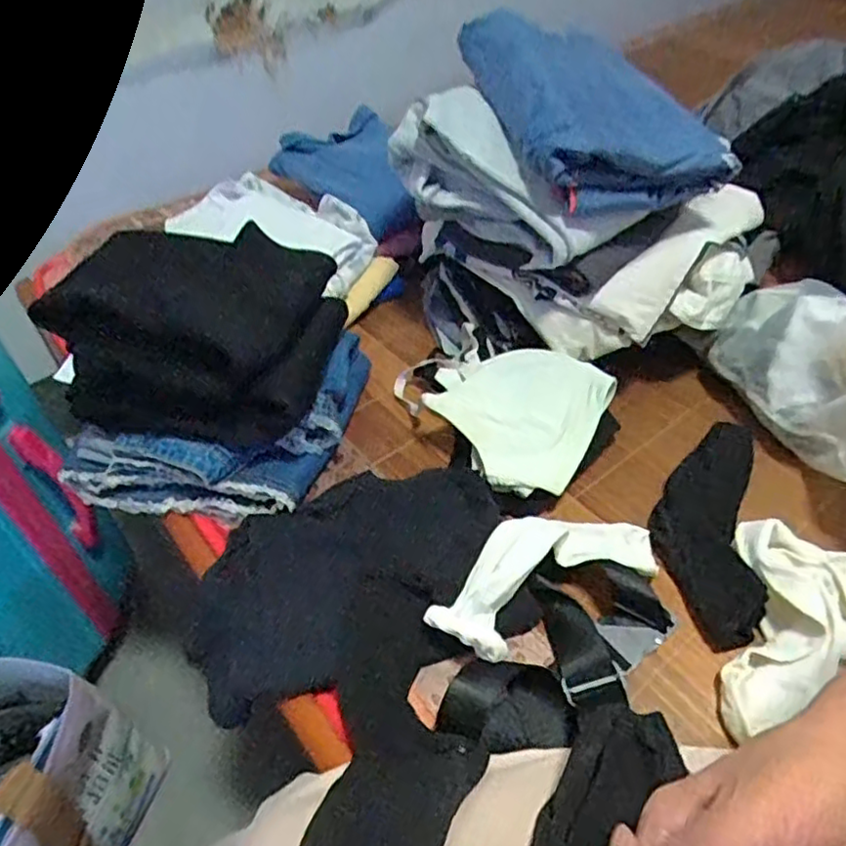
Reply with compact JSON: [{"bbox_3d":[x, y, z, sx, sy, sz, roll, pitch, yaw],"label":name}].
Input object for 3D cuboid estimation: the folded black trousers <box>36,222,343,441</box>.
[{"bbox_3d":[-0.217,-0.094,0.643,0.238,0.134,0.188,4,45,8],"label":"folded black trousers"}]

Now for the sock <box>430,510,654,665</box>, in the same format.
[{"bbox_3d":[0.101,0.120,0.549,0.214,0.059,0.091,-24,48,-19],"label":"sock"}]

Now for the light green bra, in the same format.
[{"bbox_3d":[0.068,-0.023,0.677,0.235,0.057,0.156,31,55,30],"label":"light green bra"}]

